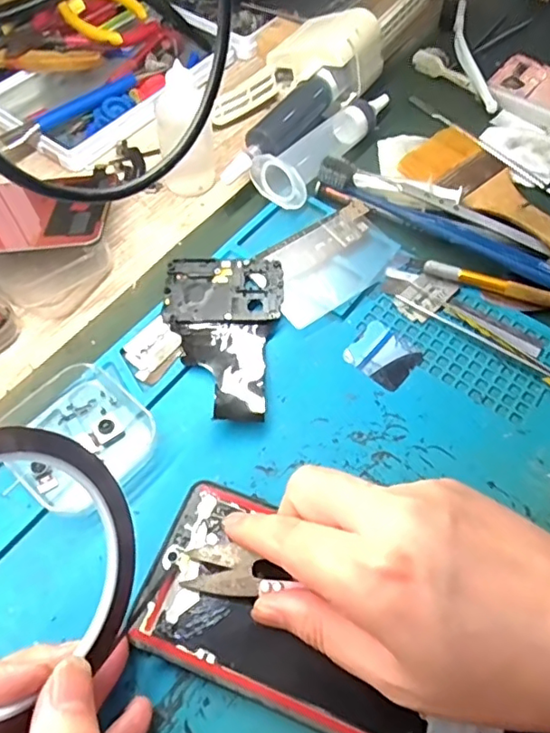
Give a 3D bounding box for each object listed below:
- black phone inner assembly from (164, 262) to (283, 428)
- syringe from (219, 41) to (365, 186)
[{"bbox_3d":[-0.030,-0.019,0.313,0.066,0.007,0.104,2,60,-2],"label":"black phone inner assembly"},{"bbox_3d":[0.013,-0.168,0.384,0.028,0.034,0.142,32,63,15],"label":"syringe"}]

